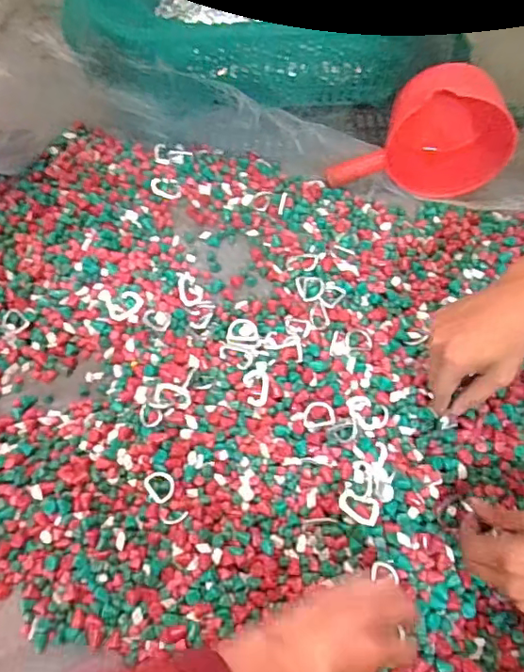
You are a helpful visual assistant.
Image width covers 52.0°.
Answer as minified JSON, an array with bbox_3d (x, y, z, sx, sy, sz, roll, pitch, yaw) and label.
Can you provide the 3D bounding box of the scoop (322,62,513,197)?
[{"bbox_3d":[0.192,-0.252,0.665,0.205,0.124,0.102,-1,67,0],"label":"scoop"}]

